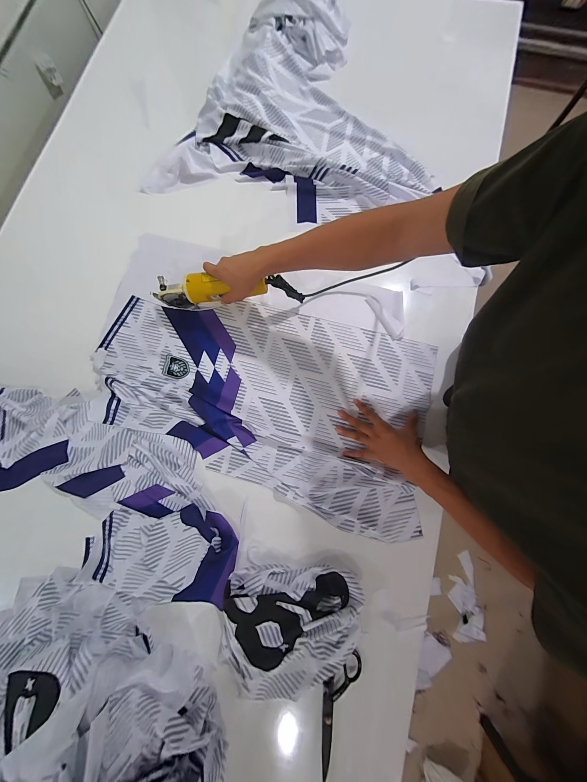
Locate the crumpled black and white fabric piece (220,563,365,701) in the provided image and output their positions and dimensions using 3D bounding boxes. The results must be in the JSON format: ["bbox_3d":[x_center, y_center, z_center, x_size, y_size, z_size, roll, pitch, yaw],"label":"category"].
[{"bbox_3d":[-0.001,0.440,0.486,0.257,0.050,0.211,0,78,2],"label":"crumpled black and white fabric piece"}]

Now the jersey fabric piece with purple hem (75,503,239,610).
[{"bbox_3d":[-0.270,0.316,0.519,0.309,0.046,0.184,1,84,4],"label":"jersey fabric piece with purple hem"}]

